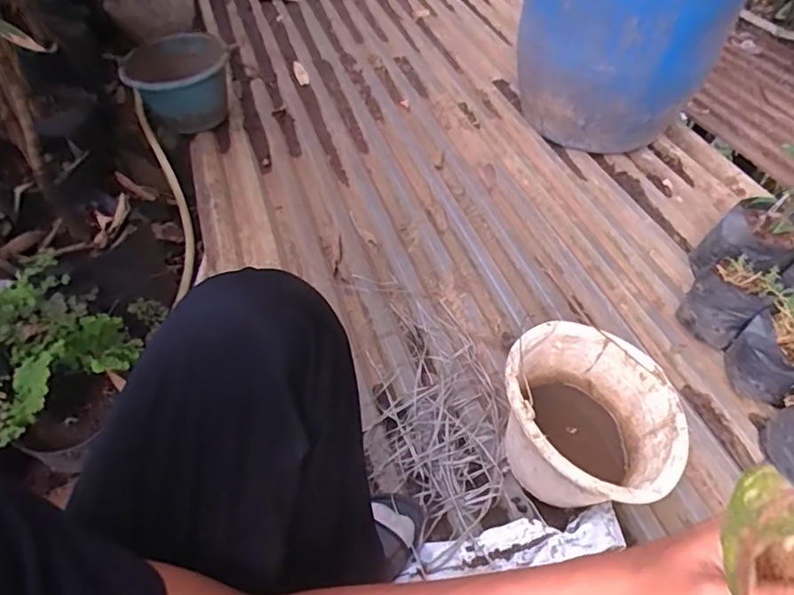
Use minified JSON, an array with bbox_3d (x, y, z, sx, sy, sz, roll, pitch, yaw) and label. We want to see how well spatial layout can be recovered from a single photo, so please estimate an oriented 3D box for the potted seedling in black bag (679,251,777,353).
[{"bbox_3d":[0.576,0.013,0.962,0.090,0.143,0.113,-37,60,-25],"label":"potted seedling in black bag"}]

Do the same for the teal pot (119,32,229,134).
[{"bbox_3d":[-0.515,-0.506,1.295,0.238,0.151,0.199,-11,53,-9],"label":"teal pot"}]

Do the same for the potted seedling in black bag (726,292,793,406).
[{"bbox_3d":[0.627,0.096,0.886,0.139,0.135,0.132,0,52,0],"label":"potted seedling in black bag"}]

